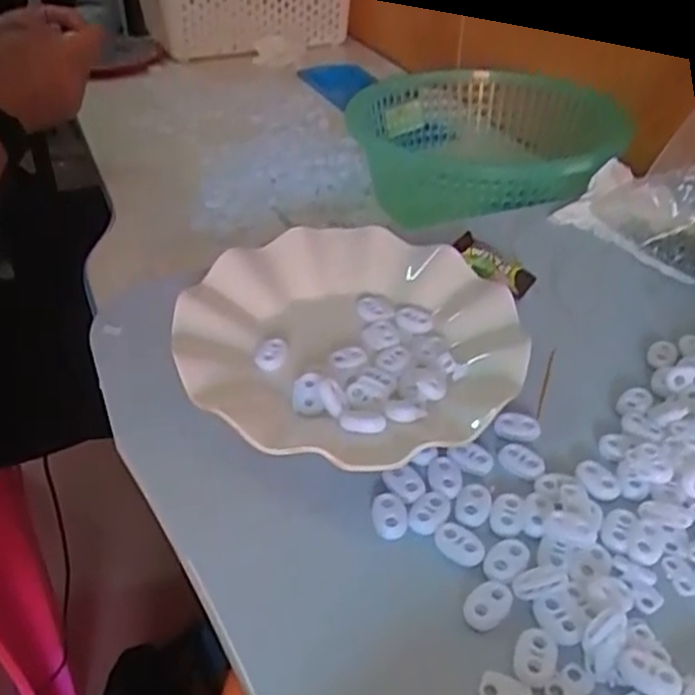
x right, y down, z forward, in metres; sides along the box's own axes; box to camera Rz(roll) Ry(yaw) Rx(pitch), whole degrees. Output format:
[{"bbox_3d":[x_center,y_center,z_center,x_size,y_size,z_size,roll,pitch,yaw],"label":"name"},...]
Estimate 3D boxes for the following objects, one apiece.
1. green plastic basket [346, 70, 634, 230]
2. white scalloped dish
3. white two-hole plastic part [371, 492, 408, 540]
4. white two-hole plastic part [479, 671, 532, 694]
[{"bbox_3d":[0.113,-0.170,0.634,0.216,0.081,0.200,2,38,1],"label":"green plastic basket"},{"bbox_3d":[0.003,-0.002,0.389,0.171,0.039,0.170,0,38,0],"label":"white scalloped dish"},{"bbox_3d":[0.018,0.072,0.320,0.015,0.008,0.019,2,38,1],"label":"white two-hole plastic part"},{"bbox_3d":[0.057,0.123,0.266,0.018,0.004,0.011,16,41,18],"label":"white two-hole plastic part"}]

